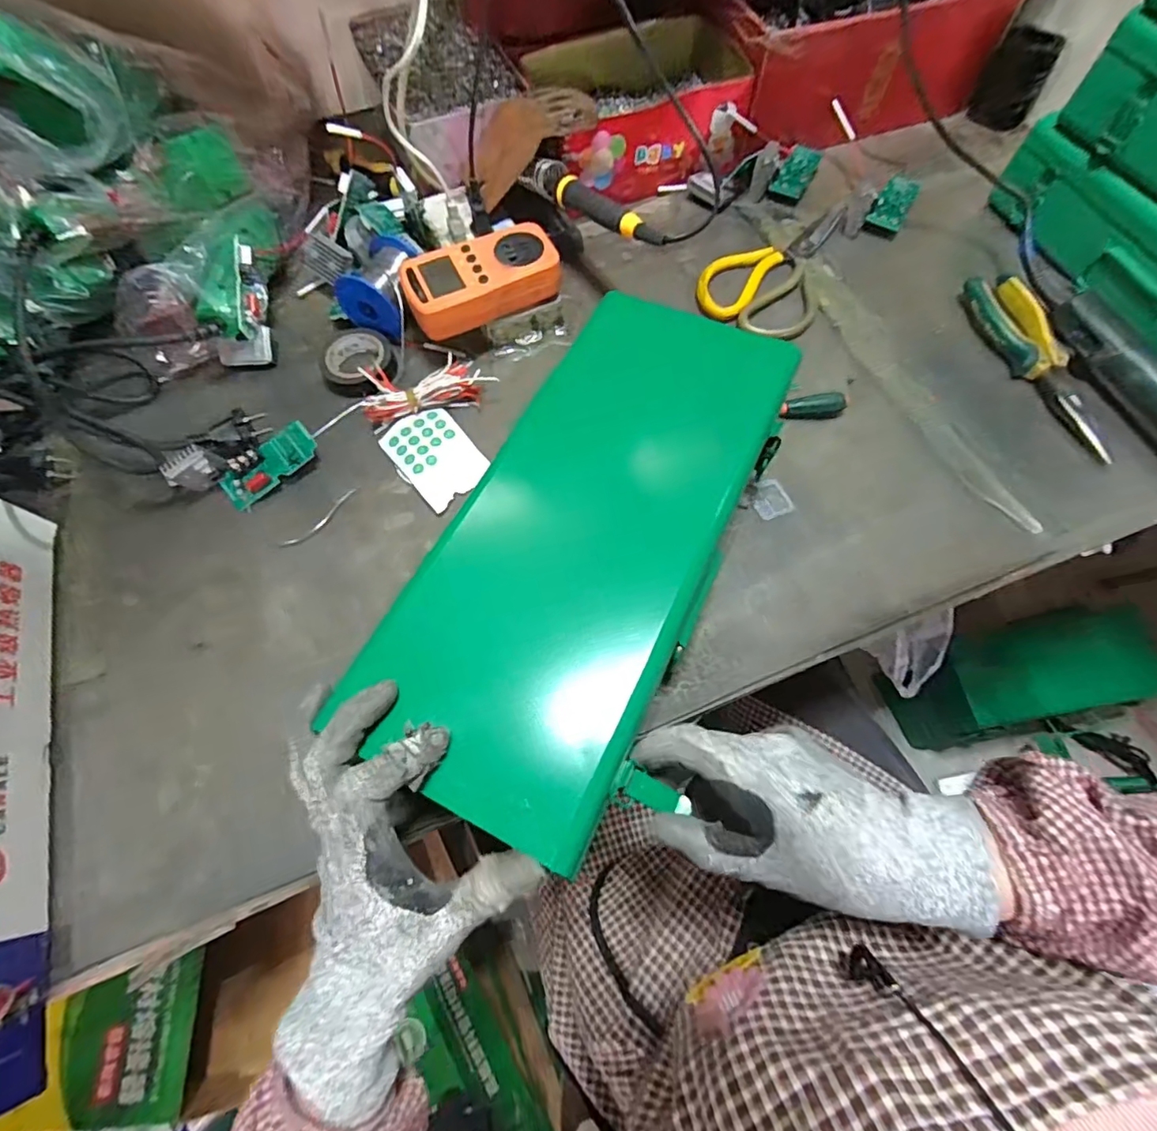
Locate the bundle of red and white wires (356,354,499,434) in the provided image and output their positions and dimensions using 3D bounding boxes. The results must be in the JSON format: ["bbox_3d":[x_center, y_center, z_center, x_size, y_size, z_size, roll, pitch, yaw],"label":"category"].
[{"bbox_3d":[-0.129,-0.154,0.464,0.109,0.022,0.048,-11,67,-4],"label":"bundle of red and white wires"}]

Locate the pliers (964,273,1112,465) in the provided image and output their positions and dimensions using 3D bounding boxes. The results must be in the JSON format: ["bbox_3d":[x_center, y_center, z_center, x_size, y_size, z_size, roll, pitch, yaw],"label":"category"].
[{"bbox_3d":[0.402,-0.179,0.475,0.047,0.022,0.196,-11,67,-4],"label":"pliers"}]

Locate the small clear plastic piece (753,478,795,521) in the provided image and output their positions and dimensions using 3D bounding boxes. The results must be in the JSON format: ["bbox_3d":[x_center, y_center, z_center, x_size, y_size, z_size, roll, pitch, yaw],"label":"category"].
[{"bbox_3d":[0.154,-0.054,0.436,0.029,0.004,0.032,-18,68,-7],"label":"small clear plastic piece"}]

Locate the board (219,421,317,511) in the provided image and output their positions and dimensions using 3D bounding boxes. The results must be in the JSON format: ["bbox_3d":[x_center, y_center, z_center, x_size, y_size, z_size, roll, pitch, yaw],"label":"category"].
[{"bbox_3d":[-0.249,-0.081,0.439,0.079,0.015,0.031,-40,103,-11],"label":"board"}]

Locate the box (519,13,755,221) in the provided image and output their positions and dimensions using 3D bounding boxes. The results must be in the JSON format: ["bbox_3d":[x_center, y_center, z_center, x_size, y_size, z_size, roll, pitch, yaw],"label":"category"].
[{"bbox_3d":[0.064,-0.480,0.569,0.199,0.075,0.172,-11,67,-4],"label":"box"}]

